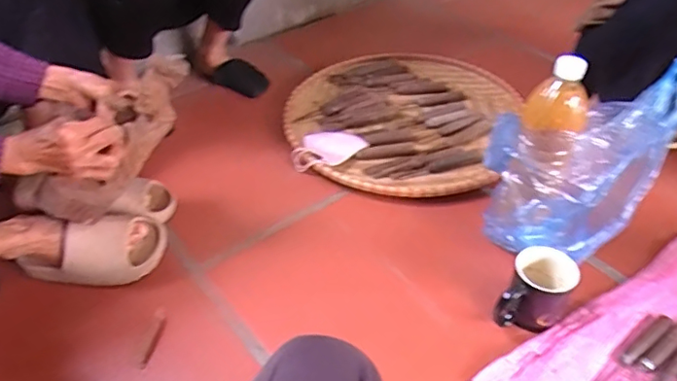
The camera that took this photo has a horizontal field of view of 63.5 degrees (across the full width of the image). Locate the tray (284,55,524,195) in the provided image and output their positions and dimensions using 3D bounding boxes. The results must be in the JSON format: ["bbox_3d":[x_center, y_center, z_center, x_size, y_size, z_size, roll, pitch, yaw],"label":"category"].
[{"bbox_3d":[0.124,-0.170,1.185,0.458,0.024,0.515,14,43,16],"label":"tray"}]

